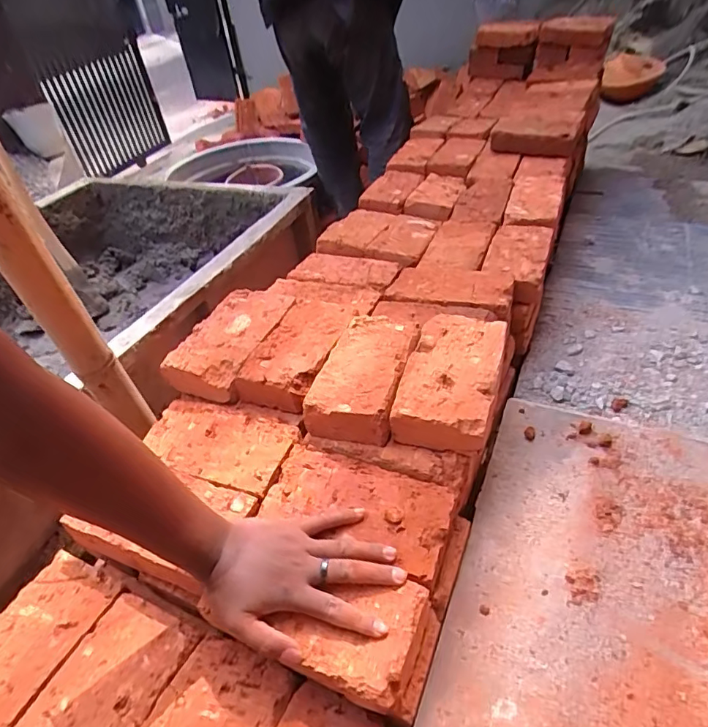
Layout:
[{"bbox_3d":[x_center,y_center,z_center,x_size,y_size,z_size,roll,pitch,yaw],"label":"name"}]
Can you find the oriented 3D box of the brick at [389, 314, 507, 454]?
[{"bbox_3d":[0.123,0.023,0.617,0.109,0.068,0.196,9,45,18],"label":"brick"}]

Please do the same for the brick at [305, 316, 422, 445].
[{"bbox_3d":[0.017,0.013,0.644,0.104,0.064,0.196,8,44,17],"label":"brick"}]

